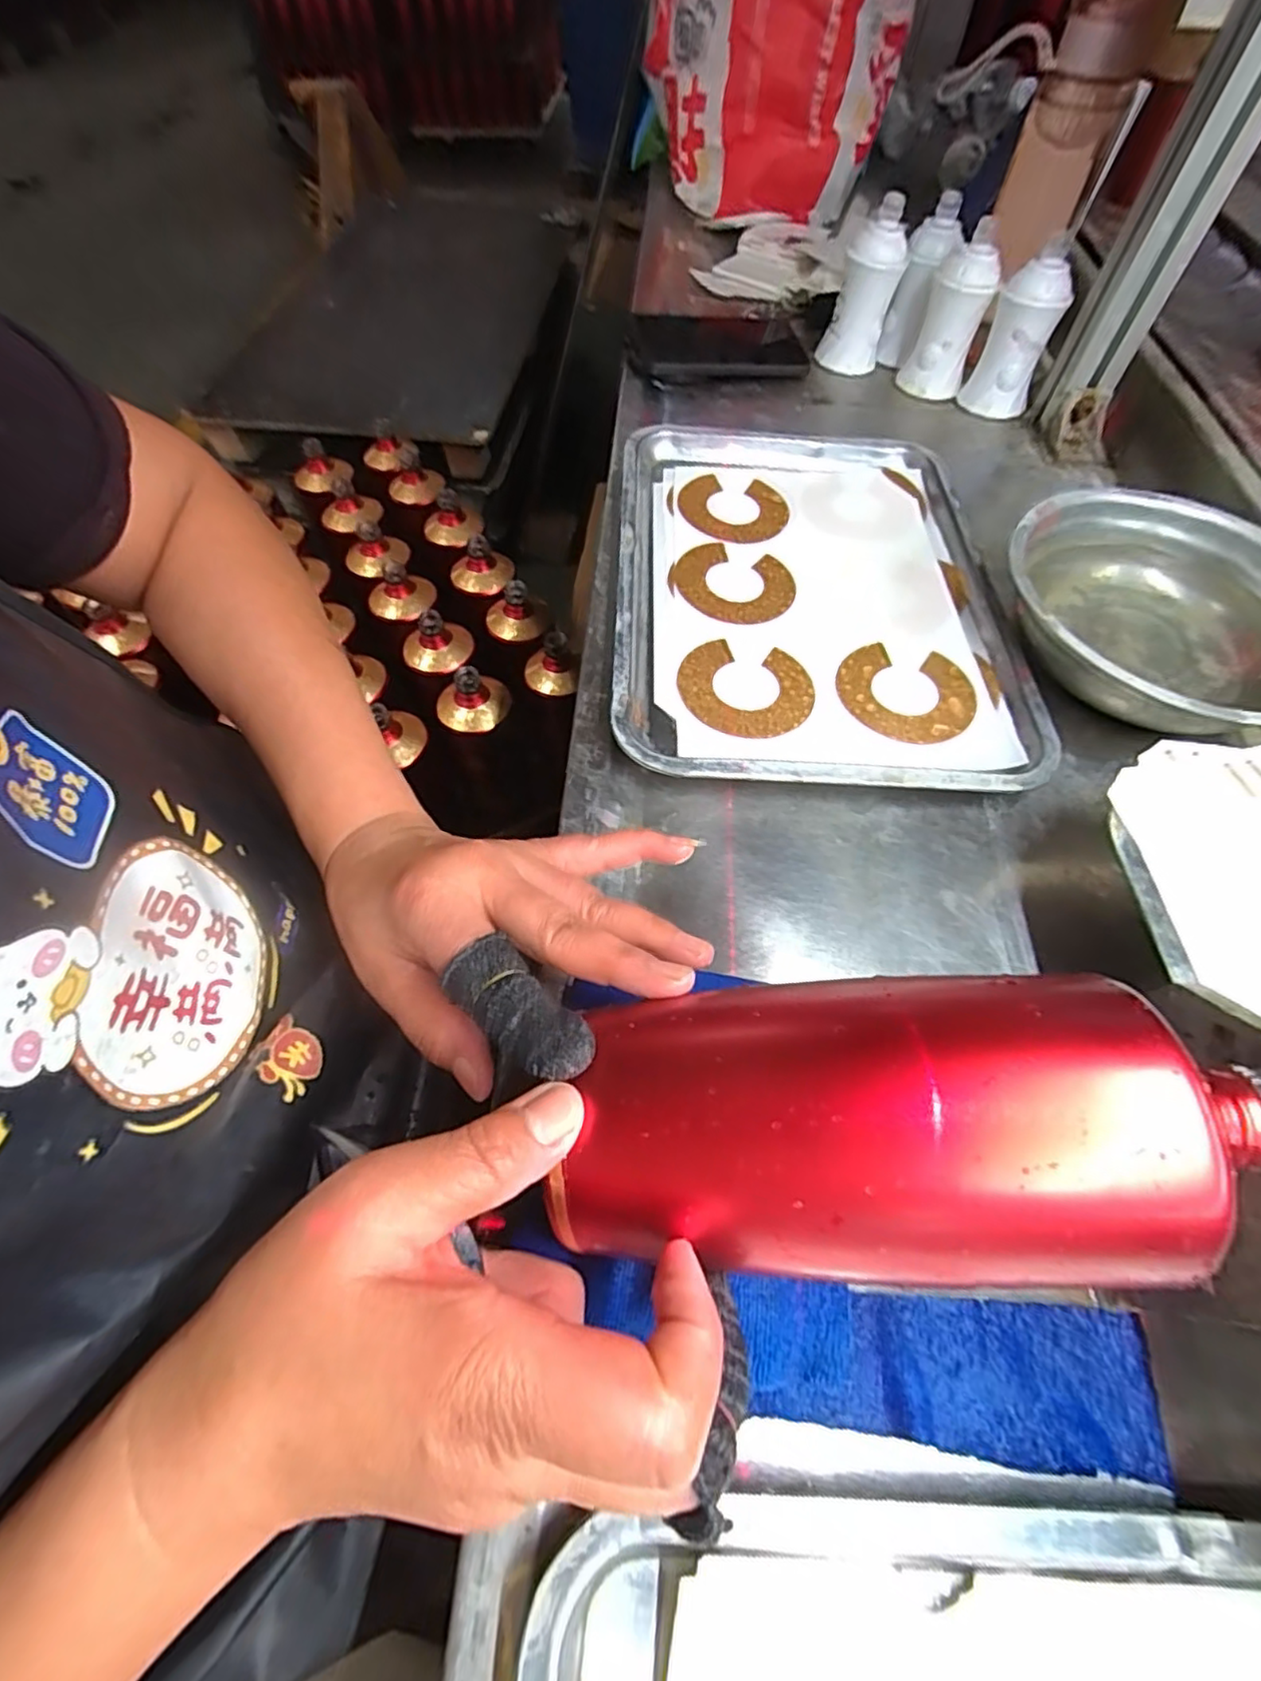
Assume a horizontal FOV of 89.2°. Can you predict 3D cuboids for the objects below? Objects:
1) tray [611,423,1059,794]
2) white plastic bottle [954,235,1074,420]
[{"bbox_3d":[0.121,-0.177,0.435,0.254,0.024,0.338,2,59,2],"label":"tray"},{"bbox_3d":[0.336,-0.438,0.555,0.056,0.110,0.059,17,61,12],"label":"white plastic bottle"}]

